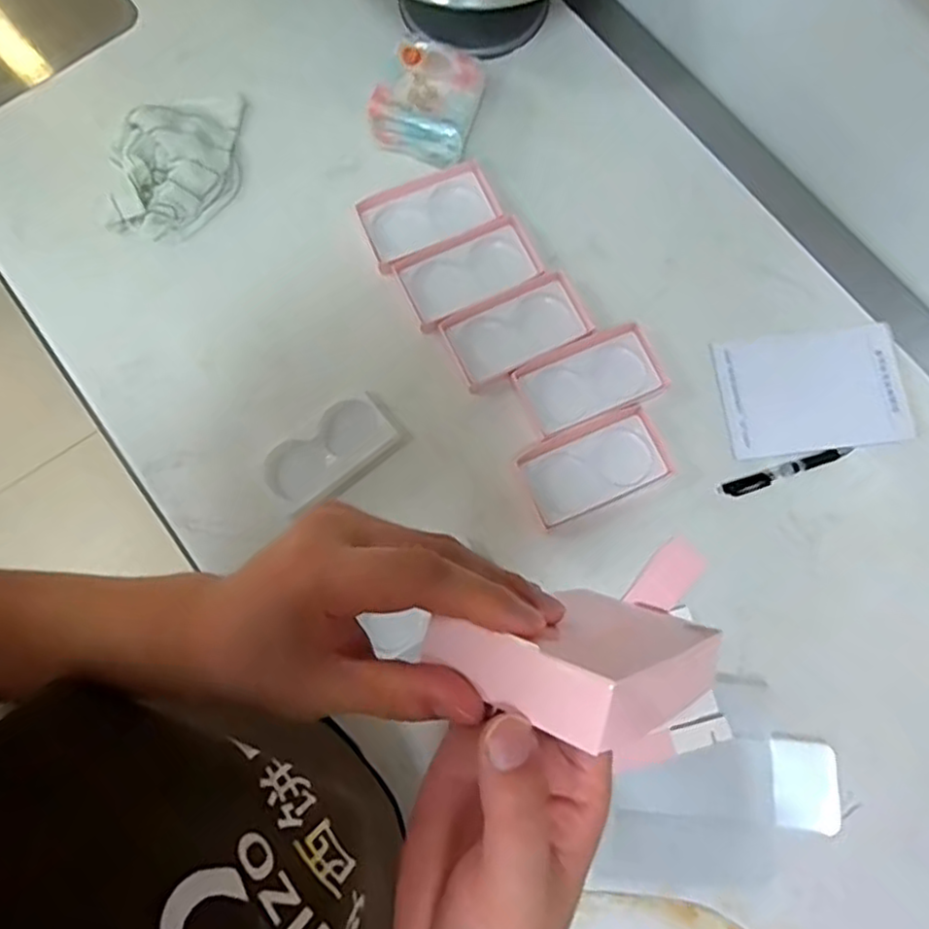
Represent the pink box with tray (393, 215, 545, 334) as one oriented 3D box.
[{"bbox_3d":[0.006,-0.207,0.725,0.148,0.015,0.082,-27,79,-6],"label":"pink box with tray"}]

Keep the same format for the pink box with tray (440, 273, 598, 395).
[{"bbox_3d":[0.054,-0.141,0.711,0.144,0.019,0.081,-27,79,-6],"label":"pink box with tray"}]

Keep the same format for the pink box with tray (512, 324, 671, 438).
[{"bbox_3d":[0.130,-0.087,0.699,0.141,0.023,0.082,-24,78,-6],"label":"pink box with tray"}]

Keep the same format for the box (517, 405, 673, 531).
[{"bbox_3d":[0.130,0.002,0.677,0.138,0.021,0.079,-23,78,-6],"label":"box"}]

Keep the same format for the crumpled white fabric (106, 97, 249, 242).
[{"bbox_3d":[-0.312,-0.339,0.746,0.126,0.037,0.188,5,77,1],"label":"crumpled white fabric"}]

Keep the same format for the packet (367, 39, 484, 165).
[{"bbox_3d":[-0.042,-0.396,0.748,0.106,0.055,0.125,17,77,3],"label":"packet"}]

